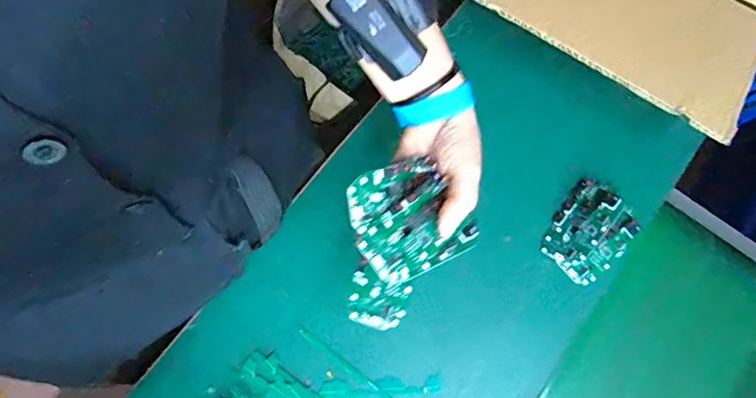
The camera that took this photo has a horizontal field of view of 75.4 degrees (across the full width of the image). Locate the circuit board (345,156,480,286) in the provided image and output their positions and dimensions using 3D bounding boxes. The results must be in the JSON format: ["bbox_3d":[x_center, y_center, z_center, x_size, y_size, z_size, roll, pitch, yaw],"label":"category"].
[{"bbox_3d":[0.025,0.013,0.367,0.091,0.017,0.081,-22,83,-27],"label":"circuit board"}]

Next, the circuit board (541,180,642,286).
[{"bbox_3d":[0.209,0.031,0.480,0.091,0.013,0.073,-41,78,-12],"label":"circuit board"}]

